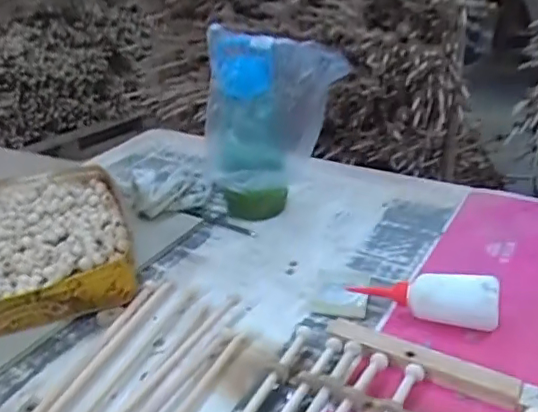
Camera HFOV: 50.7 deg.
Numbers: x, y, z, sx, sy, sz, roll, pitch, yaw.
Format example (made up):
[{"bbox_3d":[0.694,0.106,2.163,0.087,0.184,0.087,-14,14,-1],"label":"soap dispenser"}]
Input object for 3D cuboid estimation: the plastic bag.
[{"bbox_3d":[0.007,-0.138,0.953,0.209,0.296,0.160,-4,27,-2],"label":"plastic bag"}]

